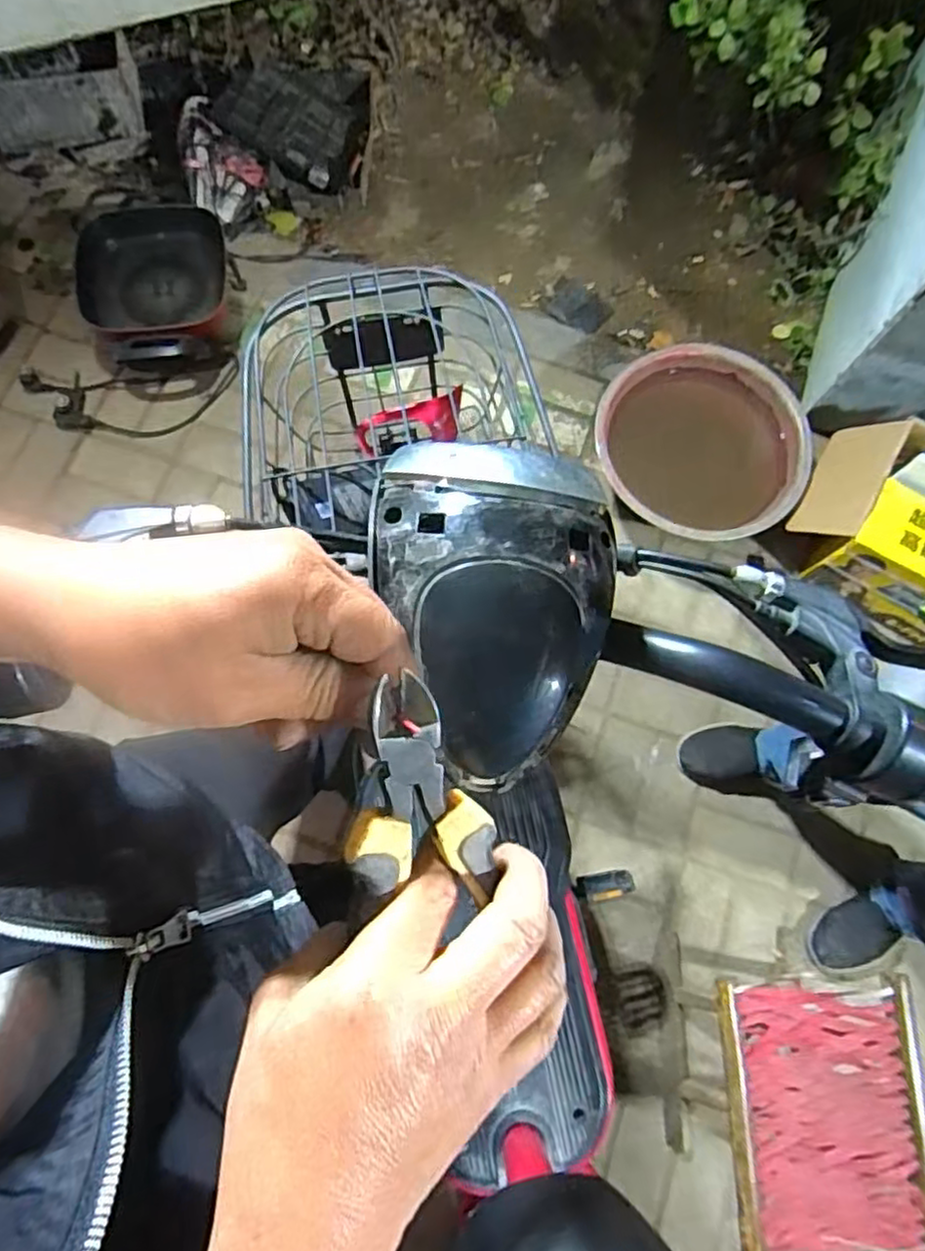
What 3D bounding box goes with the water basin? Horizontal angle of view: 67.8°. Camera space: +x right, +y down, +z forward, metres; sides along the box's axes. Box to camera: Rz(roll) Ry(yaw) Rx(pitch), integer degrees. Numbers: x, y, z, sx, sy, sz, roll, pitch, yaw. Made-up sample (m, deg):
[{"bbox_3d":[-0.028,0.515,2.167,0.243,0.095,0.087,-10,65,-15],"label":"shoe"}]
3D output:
[{"bbox_3d":[0.466,-0.352,1.338,0.389,0.118,0.382,0,76,-1],"label":"water basin"}]

